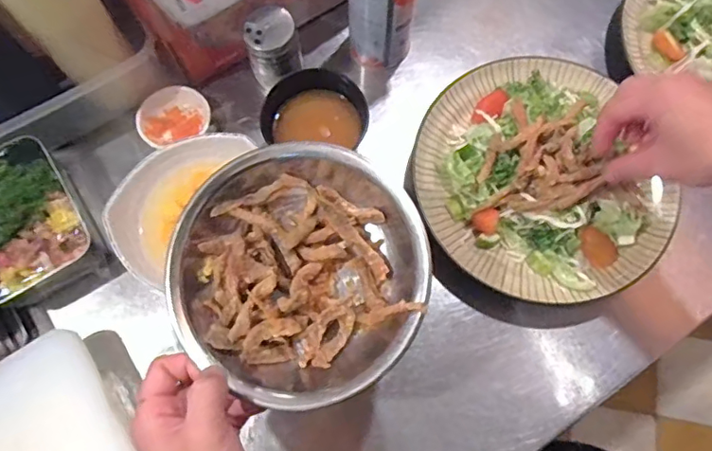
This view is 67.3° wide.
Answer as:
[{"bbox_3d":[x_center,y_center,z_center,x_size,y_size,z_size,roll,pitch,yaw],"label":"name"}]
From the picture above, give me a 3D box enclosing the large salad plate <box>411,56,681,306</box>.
[{"bbox_3d":[0.166,-0.050,0.487,0.211,0.056,0.236,-22,75,-6],"label":"large salad plate"}]

